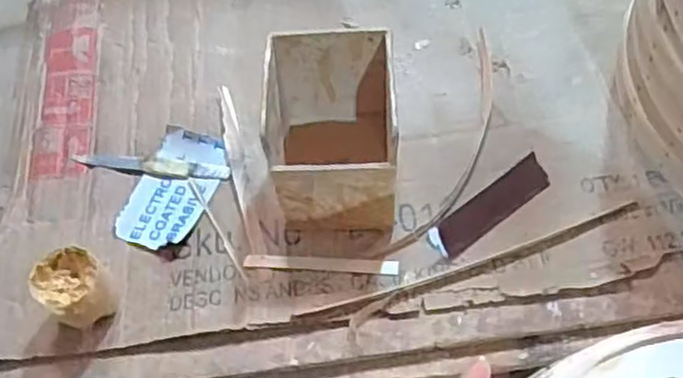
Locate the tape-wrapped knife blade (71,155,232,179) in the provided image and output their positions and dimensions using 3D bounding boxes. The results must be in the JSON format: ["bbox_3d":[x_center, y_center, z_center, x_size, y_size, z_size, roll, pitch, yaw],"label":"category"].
[{"bbox_3d":[-0.190,-0.024,0.684,0.159,0.005,0.018,8,61,7],"label":"tape-wrapped knife blade"}]

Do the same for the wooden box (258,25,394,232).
[{"bbox_3d":[-0.007,-0.046,0.610,0.105,0.146,0.125,-1,60,2],"label":"wooden box"}]

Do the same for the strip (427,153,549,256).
[{"bbox_3d":[0.139,0.016,0.636,0.131,0.017,0.033,-33,64,-16],"label":"strip"}]

